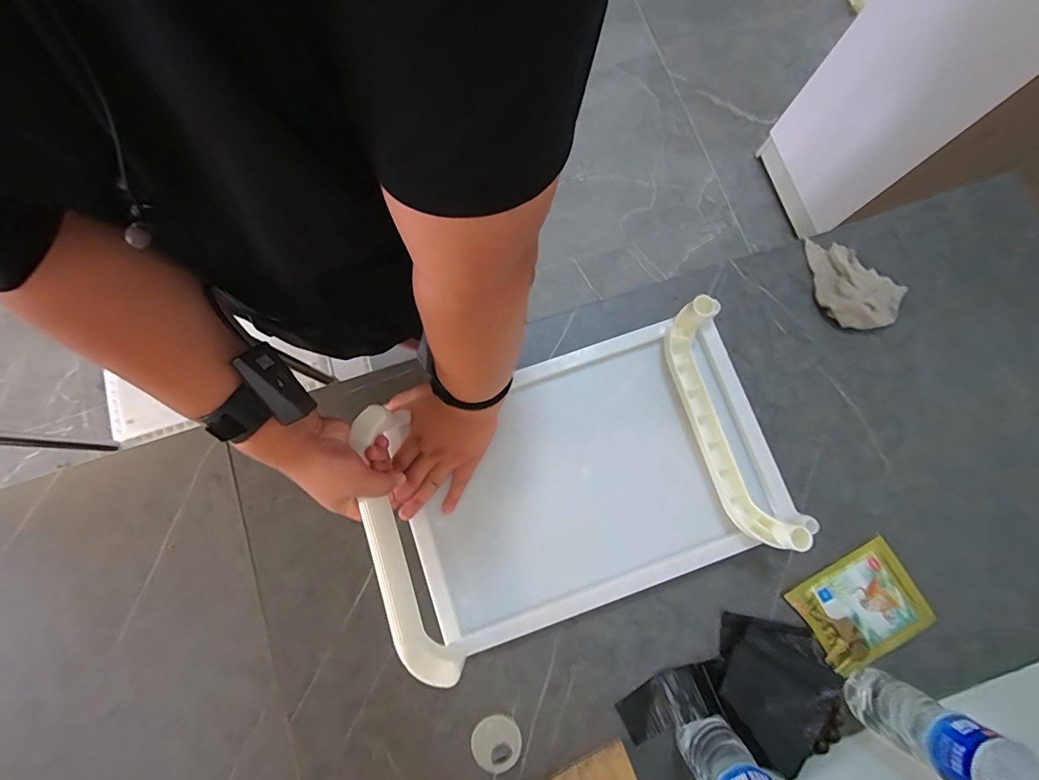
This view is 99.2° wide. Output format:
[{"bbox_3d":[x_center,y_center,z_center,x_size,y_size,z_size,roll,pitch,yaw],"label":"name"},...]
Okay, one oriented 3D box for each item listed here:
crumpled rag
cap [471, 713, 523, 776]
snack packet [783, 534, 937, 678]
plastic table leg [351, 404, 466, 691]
[{"bbox_3d":[0.465,-0.148,0.631,0.152,0.029,0.094,39,81,7],"label":"crumpled rag"},{"bbox_3d":[-0.027,0.418,0.523,0.056,0.005,0.059,0,78,-1],"label":"cap"},{"bbox_3d":[0.426,0.268,0.552,0.146,0.007,0.108,-29,80,-6],"label":"snack packet"},{"bbox_3d":[-0.129,0.160,0.471,0.052,0.032,0.289,-18,80,-4],"label":"plastic table leg"}]

